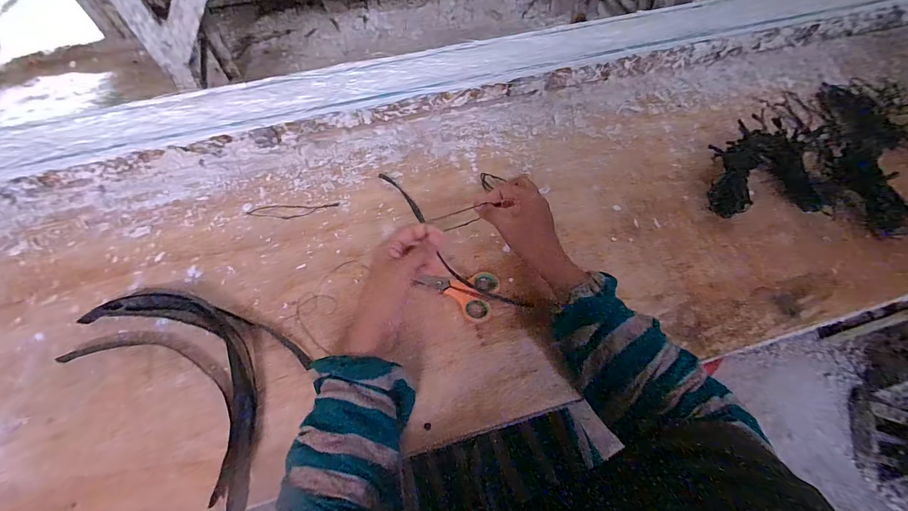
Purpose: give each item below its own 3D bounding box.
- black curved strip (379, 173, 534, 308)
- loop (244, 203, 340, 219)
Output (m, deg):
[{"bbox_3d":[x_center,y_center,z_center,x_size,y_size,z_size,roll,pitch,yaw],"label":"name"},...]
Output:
[{"bbox_3d":[-0.011,-0.026,0.523,0.054,0.006,0.289,-31,63,-16],"label":"black curved strip"},{"bbox_3d":[-0.227,-0.062,0.544,0.125,0.004,0.026,-2,61,-1],"label":"loop"}]

